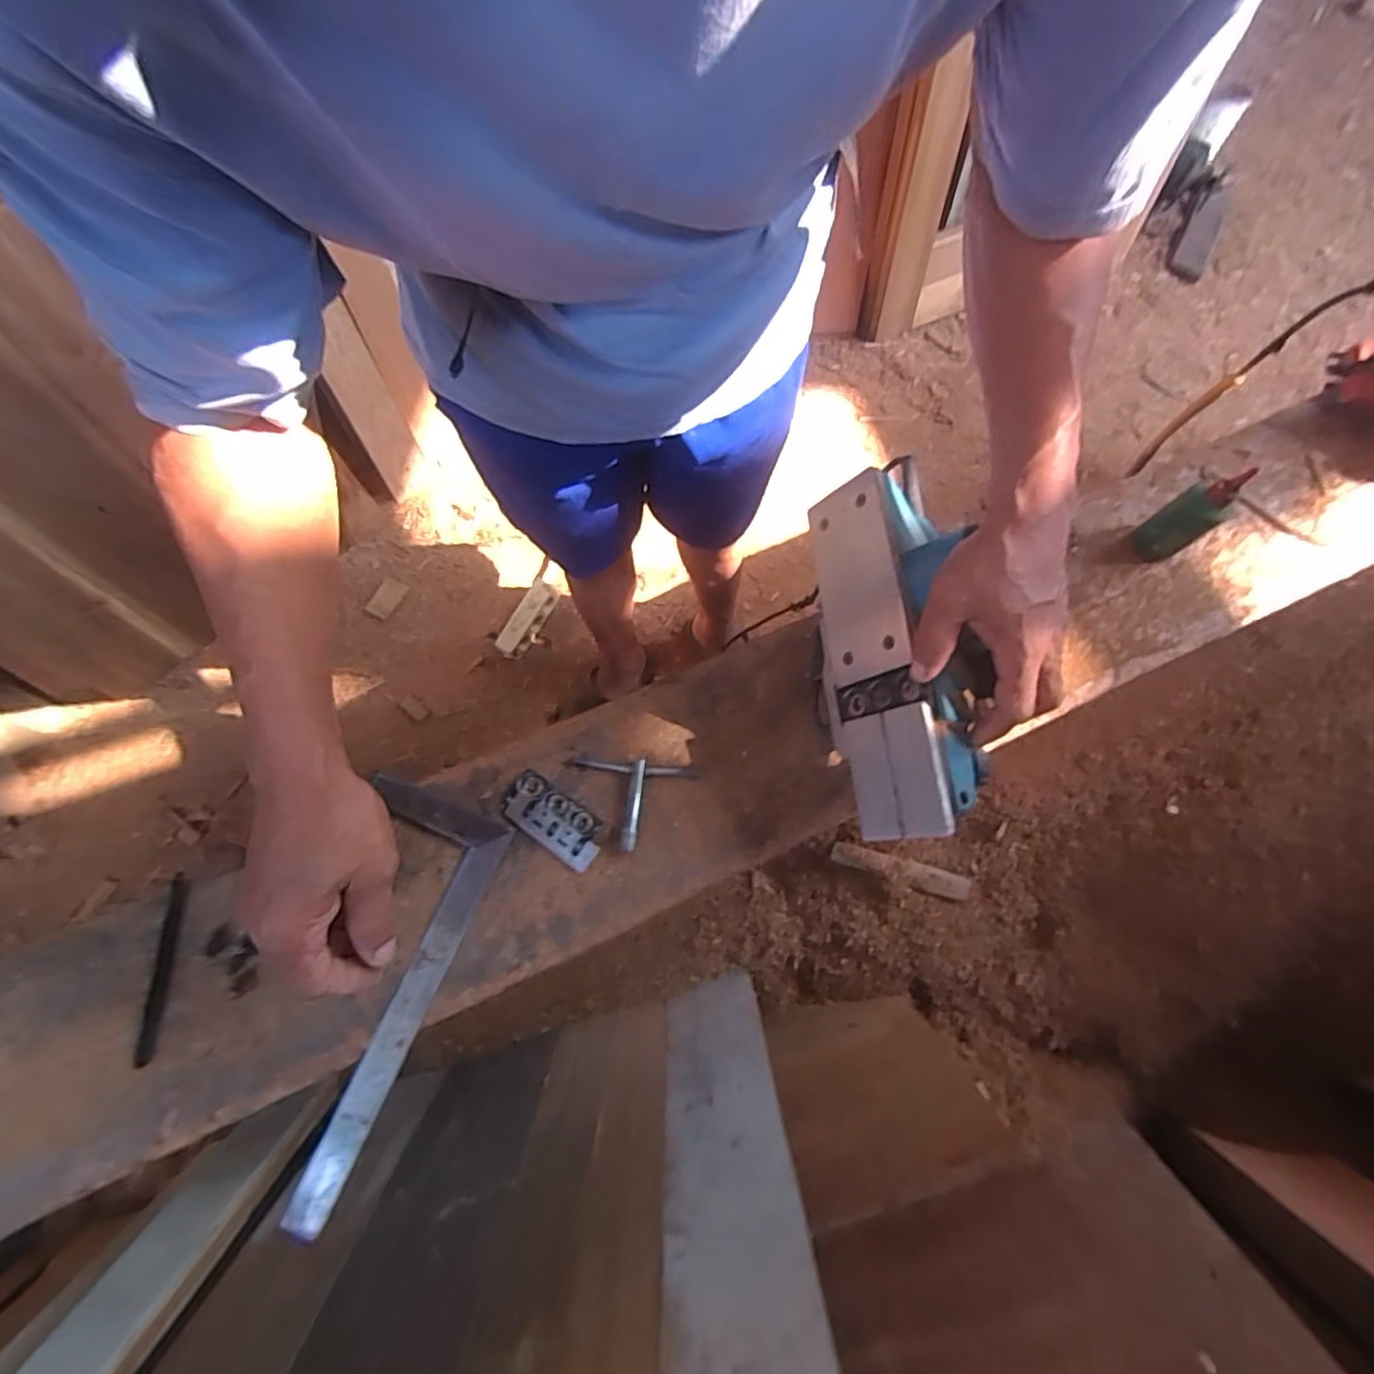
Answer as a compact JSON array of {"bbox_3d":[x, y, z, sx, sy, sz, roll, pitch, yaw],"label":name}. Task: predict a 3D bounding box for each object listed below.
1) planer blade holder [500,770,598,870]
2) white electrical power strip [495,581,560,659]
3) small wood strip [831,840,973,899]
[{"bbox_3d":[-0.111,0.110,0.523,0.089,0.008,0.042,33,71,10],"label":"planer blade holder"},{"bbox_3d":[-0.308,-0.129,1.225,0.049,0.058,0.155,29,70,8],"label":"white electrical power strip"},{"bbox_3d":[0.300,0.256,0.888,0.197,0.010,0.034,17,82,-2],"label":"small wood strip"}]

